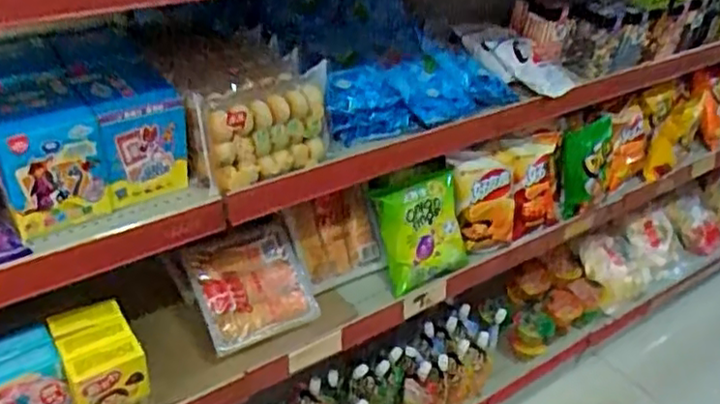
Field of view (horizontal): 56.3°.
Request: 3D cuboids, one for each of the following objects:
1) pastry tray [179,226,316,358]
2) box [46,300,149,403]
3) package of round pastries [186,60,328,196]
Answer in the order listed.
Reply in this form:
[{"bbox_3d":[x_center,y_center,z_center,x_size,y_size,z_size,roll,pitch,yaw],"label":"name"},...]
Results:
[{"bbox_3d":[-0.161,0.123,0.999,0.162,0.033,0.166,-22,79,-15],"label":"pastry tray"},{"bbox_3d":[-0.328,0.207,0.852,0.085,0.112,0.108,-20,45,-31],"label":"box"},{"bbox_3d":[-0.125,-0.090,0.847,0.185,0.121,0.069,-11,41,-22],"label":"package of round pastries"}]

